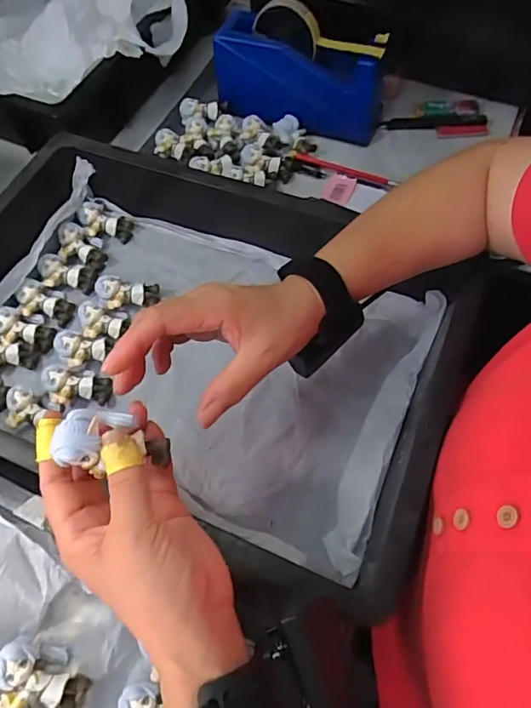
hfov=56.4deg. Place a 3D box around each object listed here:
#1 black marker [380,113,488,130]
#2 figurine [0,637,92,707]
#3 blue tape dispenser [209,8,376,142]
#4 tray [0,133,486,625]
[{"bbox_3d":[0.196,-0.269,0.575,0.118,0.009,0.018,2,62,2],"label":"black marker"},{"bbox_3d":[-0.149,0.214,0.324,0.057,0.026,0.037,13,63,8],"label":"figurine"},{"bbox_3d":[0.036,-0.314,0.566,0.193,0.092,0.054,17,63,10],"label":"blue tape dispenser"},{"bbox_3d":[-0.077,-0.013,0.442,0.451,0.096,0.300,20,64,12],"label":"tray"}]

